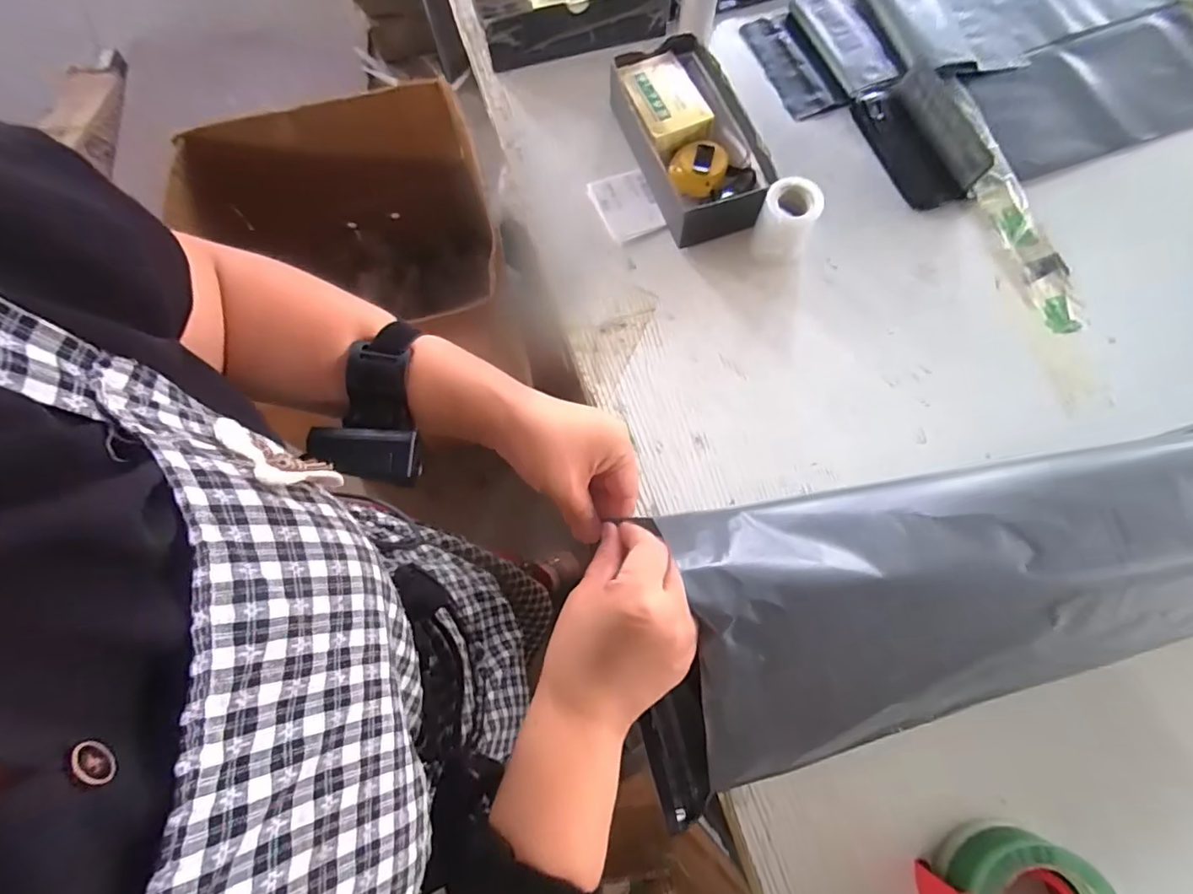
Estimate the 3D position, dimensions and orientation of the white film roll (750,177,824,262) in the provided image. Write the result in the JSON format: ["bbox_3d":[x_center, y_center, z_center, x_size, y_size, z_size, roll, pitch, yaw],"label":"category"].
[{"bbox_3d":[0.185,-0.220,0.530,0.055,0.064,0.053,28,77,9],"label":"white film roll"}]

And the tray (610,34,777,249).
[{"bbox_3d":[0.097,-0.319,0.567,0.116,0.050,0.230,-17,74,-3],"label":"tray"}]

